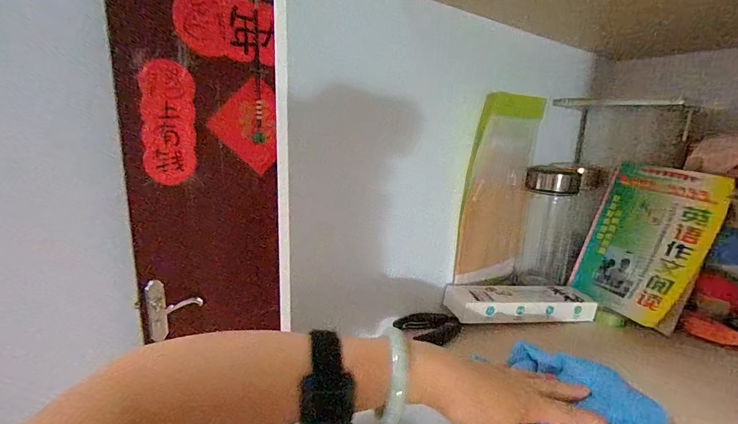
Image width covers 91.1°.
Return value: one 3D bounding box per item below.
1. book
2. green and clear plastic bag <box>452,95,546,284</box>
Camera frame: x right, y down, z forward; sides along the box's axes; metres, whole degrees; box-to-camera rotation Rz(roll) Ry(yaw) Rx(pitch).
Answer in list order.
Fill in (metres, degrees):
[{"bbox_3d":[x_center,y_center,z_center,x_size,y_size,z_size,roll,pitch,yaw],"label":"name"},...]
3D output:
[{"bbox_3d":[0.358,0.038,0.477,0.018,0.192,0.132,15,10,-25],"label":"book"},{"bbox_3d":[0.181,-0.028,0.499,0.143,0.258,0.016,6,8,-38],"label":"green and clear plastic bag"}]

